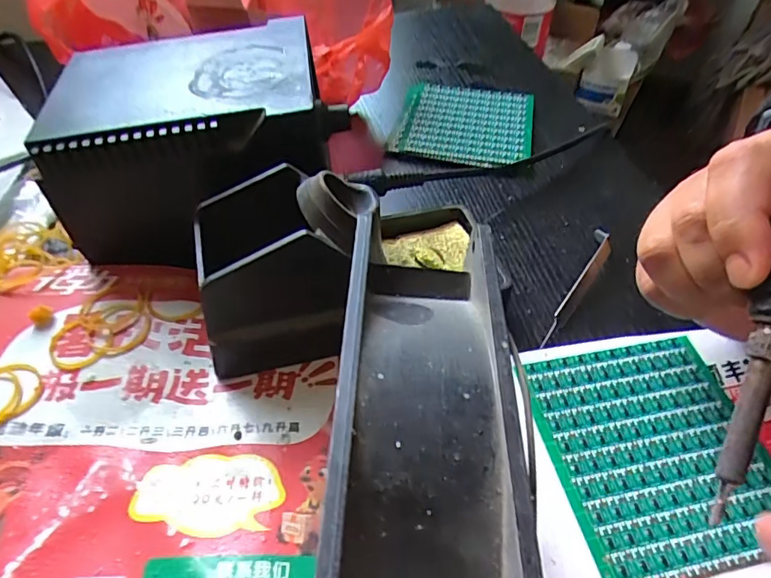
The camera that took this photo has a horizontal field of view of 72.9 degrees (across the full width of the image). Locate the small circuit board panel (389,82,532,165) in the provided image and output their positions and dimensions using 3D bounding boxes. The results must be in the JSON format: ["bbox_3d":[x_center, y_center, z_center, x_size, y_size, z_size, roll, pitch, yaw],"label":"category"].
[{"bbox_3d":[0.063,-0.132,0.414,0.104,0.009,0.108,9,50,8],"label":"small circuit board panel"}]

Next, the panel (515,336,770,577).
[{"bbox_3d":[0.118,0.069,0.229,0.091,0.004,0.099,-9,50,-7],"label":"panel"}]

